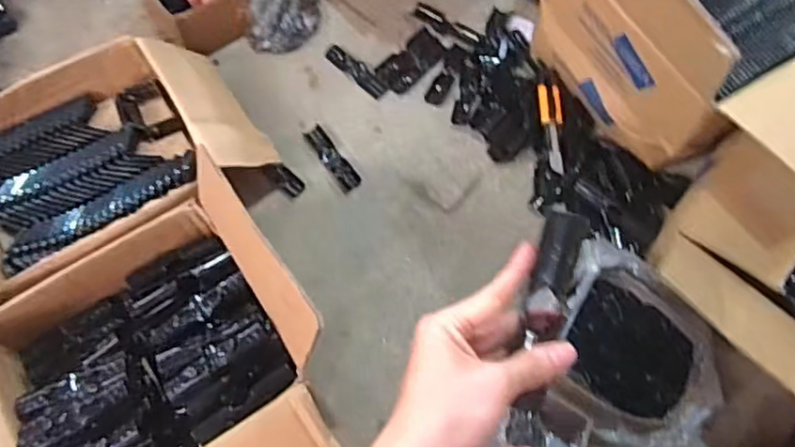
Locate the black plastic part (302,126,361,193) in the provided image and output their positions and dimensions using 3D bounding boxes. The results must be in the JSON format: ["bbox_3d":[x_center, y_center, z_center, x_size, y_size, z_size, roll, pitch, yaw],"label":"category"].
[{"bbox_3d":[-0.104,-0.104,1.025,0.035,0.010,0.123,-34,70,-13],"label":"black plastic part"}]

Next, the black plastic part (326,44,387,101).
[{"bbox_3d":[-0.070,-0.261,1.096,0.034,0.010,0.130,-42,72,-15],"label":"black plastic part"}]

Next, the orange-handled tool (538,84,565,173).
[{"bbox_3d":[0.241,-0.152,1.003,0.033,0.014,0.159,0,67,1],"label":"orange-handled tool"}]

